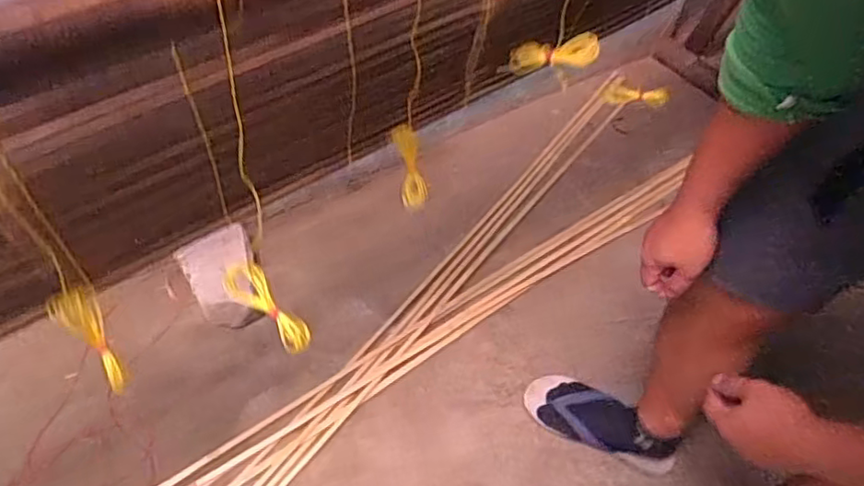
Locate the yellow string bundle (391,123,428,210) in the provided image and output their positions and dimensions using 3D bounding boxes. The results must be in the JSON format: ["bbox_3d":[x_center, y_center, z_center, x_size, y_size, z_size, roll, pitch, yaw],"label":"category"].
[{"bbox_3d":[-0.025,-0.086,0.705,0.028,0.095,0.024,-14,18,-14],"label":"yellow string bundle"}]

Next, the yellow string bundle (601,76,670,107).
[{"bbox_3d":[0.270,-0.198,0.824,0.082,0.031,0.025,10,53,21],"label":"yellow string bundle"}]

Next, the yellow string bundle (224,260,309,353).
[{"bbox_3d":[-0.139,0.055,0.530,0.091,0.017,0.032,50,61,-7],"label":"yellow string bundle"}]

